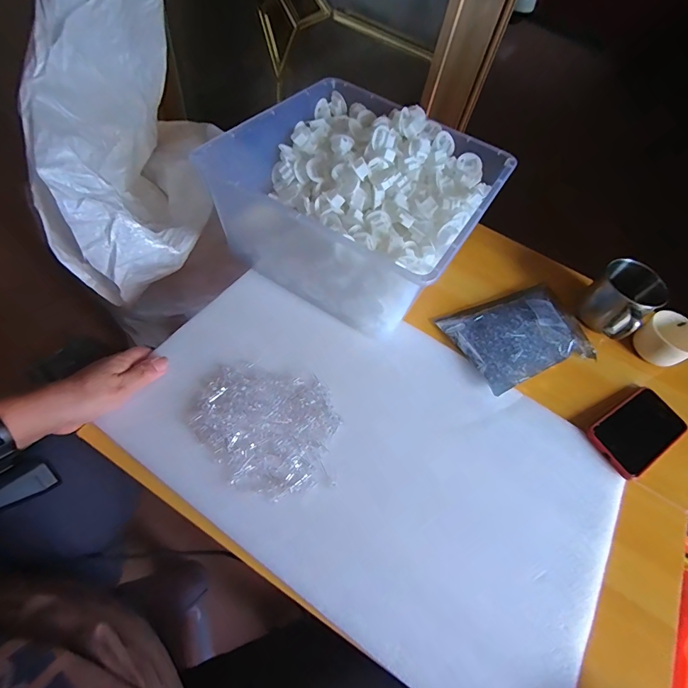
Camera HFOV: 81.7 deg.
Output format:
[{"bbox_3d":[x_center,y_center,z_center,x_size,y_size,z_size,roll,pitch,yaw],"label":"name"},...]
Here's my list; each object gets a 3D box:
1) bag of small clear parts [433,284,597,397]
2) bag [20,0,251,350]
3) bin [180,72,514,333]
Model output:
[{"bbox_3d":[0.242,-0.016,0.535,0.192,0.026,0.127,-18,58,-17],"label":"bag of small clear parts"},{"bbox_3d":[-0.327,-0.347,0.625,0.169,0.293,0.520,-2,84,-3],"label":"bag"},{"bbox_3d":[0.027,-0.197,0.526,0.294,0.123,0.303,32,66,13],"label":"bin"}]

